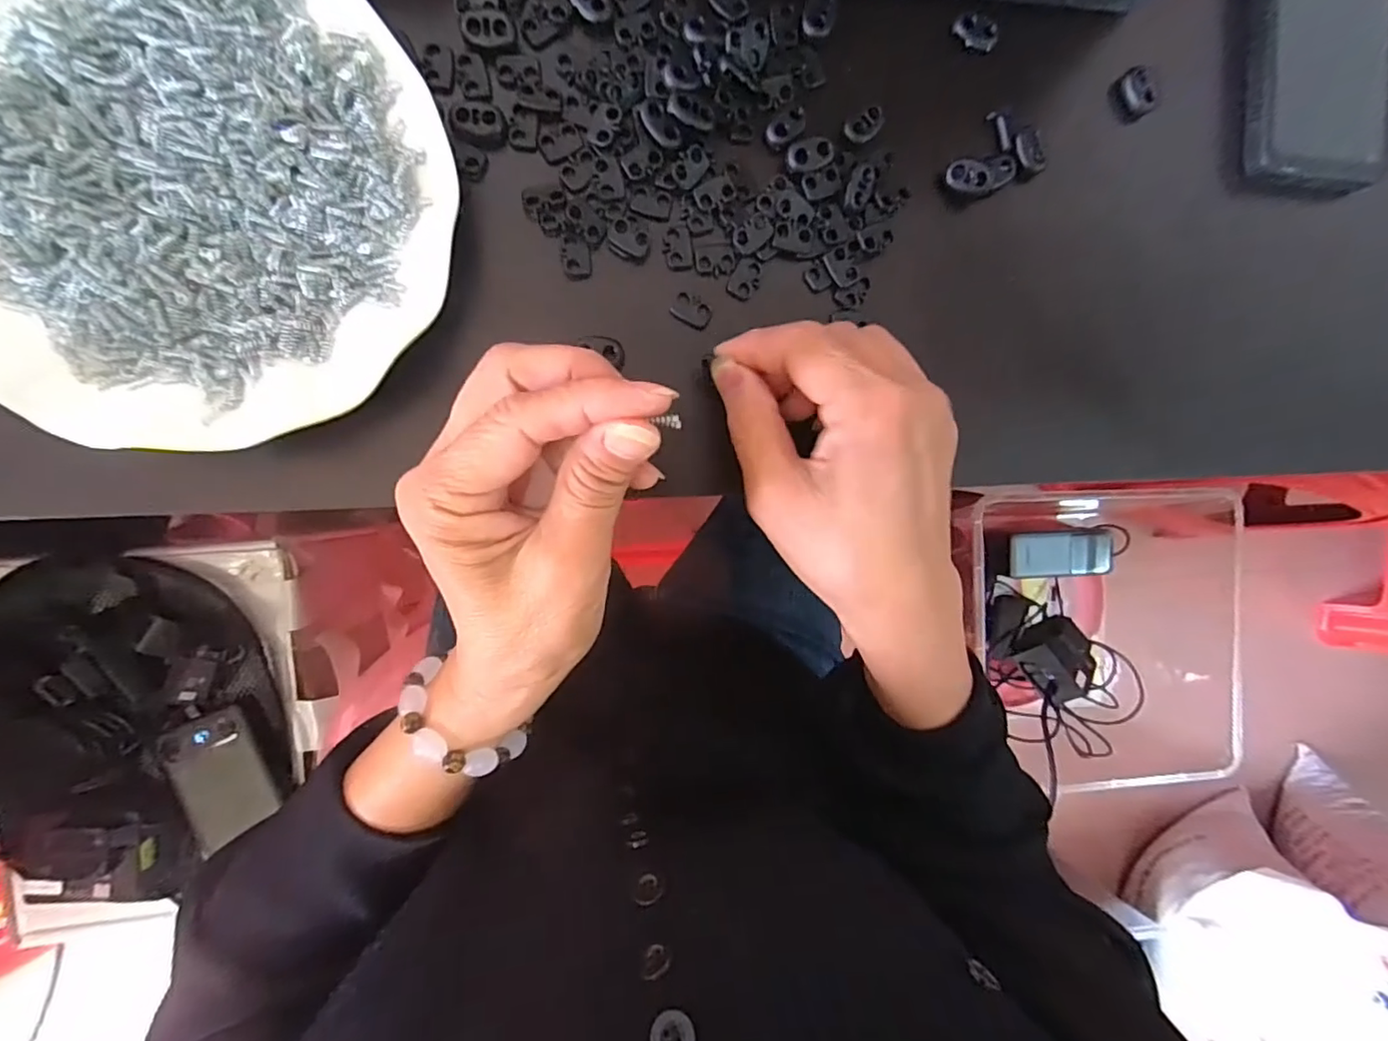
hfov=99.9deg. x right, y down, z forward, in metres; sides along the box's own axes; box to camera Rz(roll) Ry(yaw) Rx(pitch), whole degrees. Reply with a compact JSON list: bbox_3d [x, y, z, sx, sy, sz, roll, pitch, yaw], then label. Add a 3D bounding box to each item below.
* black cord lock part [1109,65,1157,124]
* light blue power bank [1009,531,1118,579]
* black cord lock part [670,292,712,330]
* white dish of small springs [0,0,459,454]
[{"bbox_3d":[0.214,-0.207,0.286,0.010,0.015,0.022,-37,97,-6],"label":"black cord lock part"},{"bbox_3d":[0.432,0.040,0.690,0.138,0.015,0.053,-3,85,-12],"label":"light blue power bank"},{"bbox_3d":[-0.001,-0.092,0.258,0.017,0.004,0.011,27,88,-9],"label":"black cord lock part"},{"bbox_3d":[-0.181,-0.116,0.210,0.175,0.017,0.173,-21,95,-8],"label":"white dish of small springs"}]

